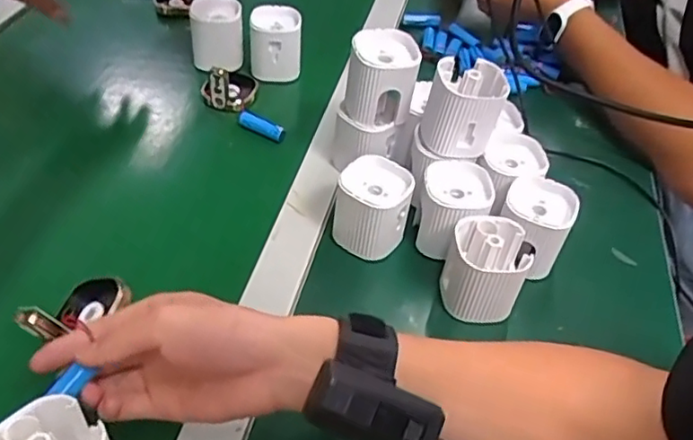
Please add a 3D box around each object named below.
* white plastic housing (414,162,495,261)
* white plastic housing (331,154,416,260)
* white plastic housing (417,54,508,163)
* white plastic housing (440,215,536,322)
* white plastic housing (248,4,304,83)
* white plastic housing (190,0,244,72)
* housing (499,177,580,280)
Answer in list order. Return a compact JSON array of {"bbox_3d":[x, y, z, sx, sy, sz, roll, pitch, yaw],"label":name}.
[{"bbox_3d":[0.088,-0.008,0.509,0.054,0.061,0.060,18,47,12],"label":"white plastic housing"},{"bbox_3d":[0.022,-0.010,0.506,0.056,0.063,0.053,14,46,8],"label":"white plastic housing"},{"bbox_3d":[0.094,-0.086,0.501,0.060,0.074,0.051,18,47,12],"label":"white plastic housing"},{"bbox_3d":[0.106,0.035,0.469,0.057,0.059,0.064,19,47,12],"label":"white plastic housing"},{"bbox_3d":[-0.078,-0.195,0.684,0.055,0.066,0.046,3,45,-3],"label":"white plastic housing"},{"bbox_3d":[-0.147,-0.211,0.699,0.056,0.067,0.041,-6,47,-11],"label":"white plastic housing"},{"bbox_3d":[0.152,0.006,0.499,0.058,0.059,0.064,20,47,13],"label":"housing"}]

